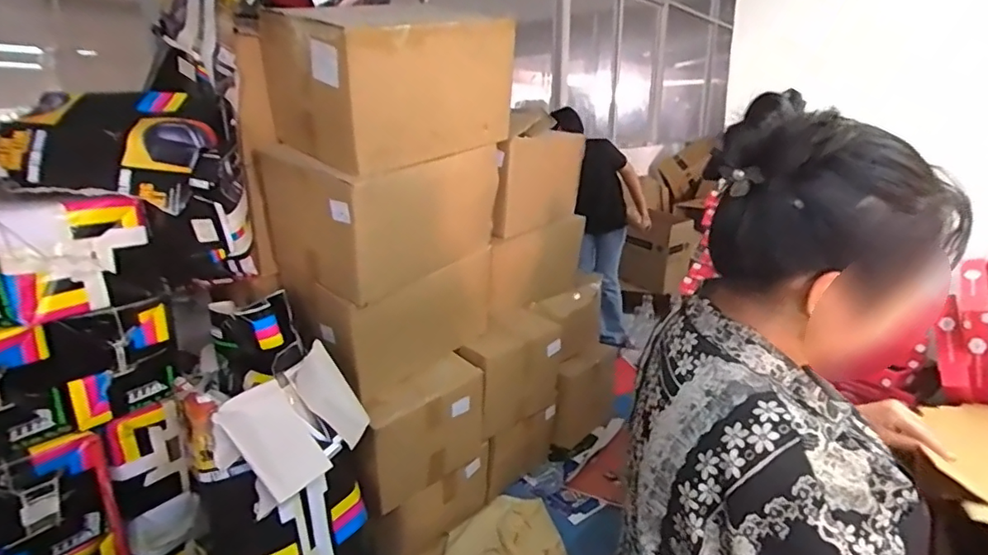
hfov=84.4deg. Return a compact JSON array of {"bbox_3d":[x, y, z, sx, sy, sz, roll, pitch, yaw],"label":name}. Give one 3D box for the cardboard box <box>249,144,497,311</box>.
[{"bbox_3d":[-0.313,-0.165,1.528,0.427,0.338,0.518,12,20,40],"label":"cardboard box"}]

